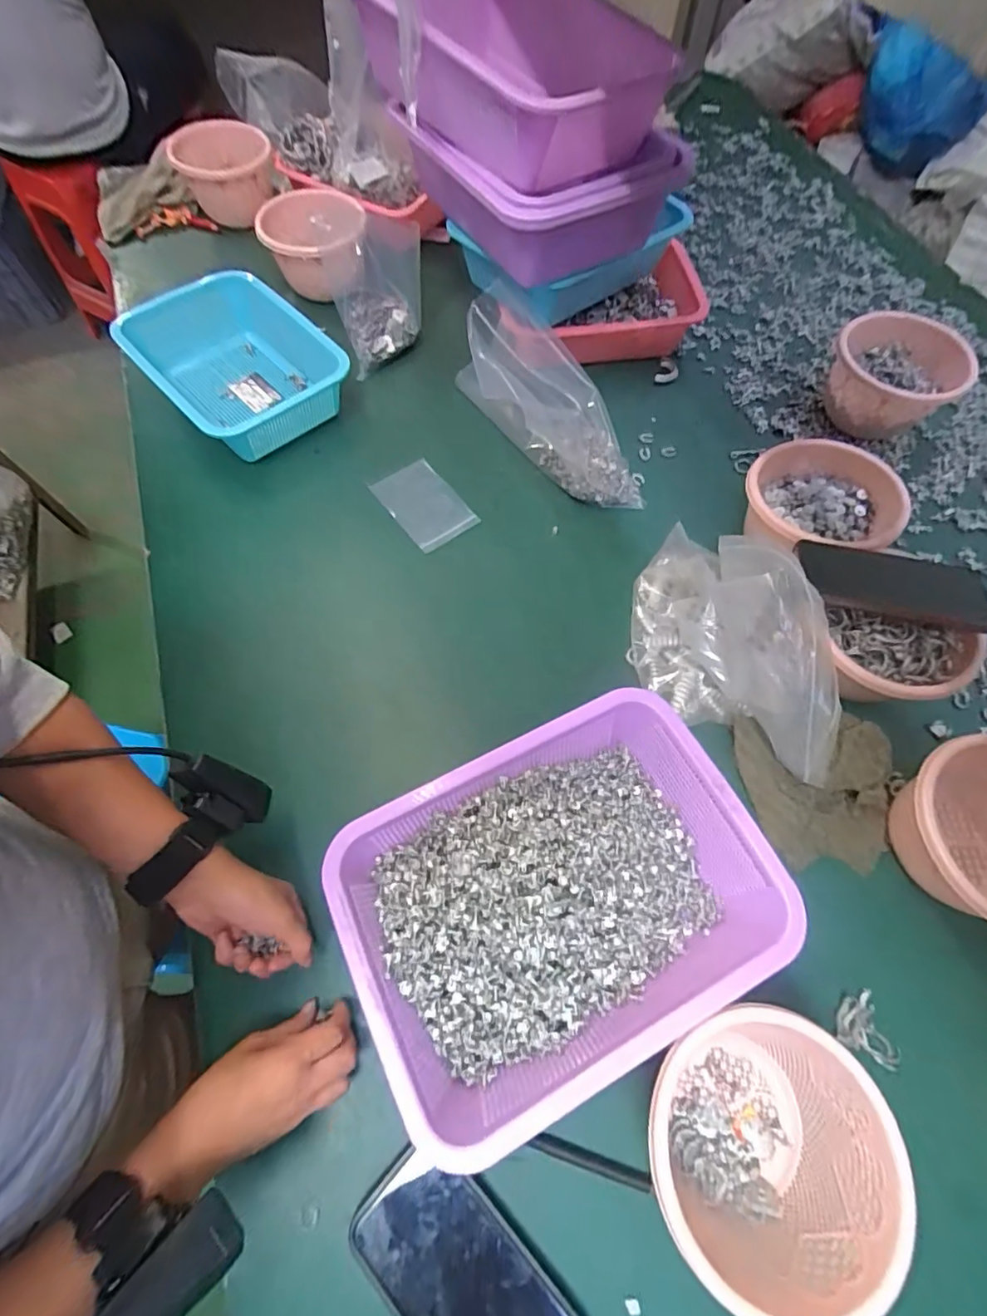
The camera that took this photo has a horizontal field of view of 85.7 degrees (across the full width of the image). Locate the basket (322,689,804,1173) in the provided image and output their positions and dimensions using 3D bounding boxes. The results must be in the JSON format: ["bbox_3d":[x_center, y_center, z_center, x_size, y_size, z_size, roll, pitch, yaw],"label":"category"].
[{"bbox_3d":[0.048,0.179,0.416,0.304,0.086,0.221,-26,67,-11],"label":"basket"}]

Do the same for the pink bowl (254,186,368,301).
[{"bbox_3d":[-0.253,-0.586,0.761,0.146,0.077,0.170,-9,66,-3],"label":"pink bowl"}]

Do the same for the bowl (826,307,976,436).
[{"bbox_3d":[0.475,-0.335,0.649,0.136,0.093,0.128,0,66,1],"label":"bowl"}]

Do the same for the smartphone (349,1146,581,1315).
[{"bbox_3d":[-0.017,0.414,0.348,0.160,0.010,0.082,41,71,18],"label":"smartphone"}]

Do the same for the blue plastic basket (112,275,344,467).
[{"bbox_3d":[-0.322,-0.367,0.675,0.197,0.080,0.265,-41,72,-16],"label":"blue plastic basket"}]

